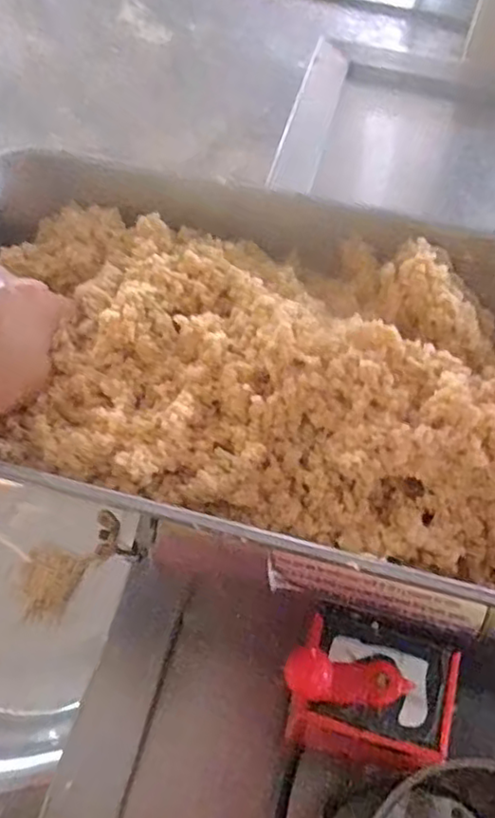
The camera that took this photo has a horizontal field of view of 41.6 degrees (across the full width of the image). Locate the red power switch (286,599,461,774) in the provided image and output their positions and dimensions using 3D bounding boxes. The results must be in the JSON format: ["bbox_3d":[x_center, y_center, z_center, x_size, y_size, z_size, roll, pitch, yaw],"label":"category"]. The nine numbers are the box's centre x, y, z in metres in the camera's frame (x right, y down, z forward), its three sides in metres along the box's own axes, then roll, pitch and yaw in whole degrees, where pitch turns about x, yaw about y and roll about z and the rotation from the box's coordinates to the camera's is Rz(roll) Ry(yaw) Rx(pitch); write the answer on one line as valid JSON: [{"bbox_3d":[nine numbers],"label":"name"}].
[{"bbox_3d":[0.064,0.142,0.332,0.083,0.026,0.069,18,61,7],"label":"red power switch"}]

